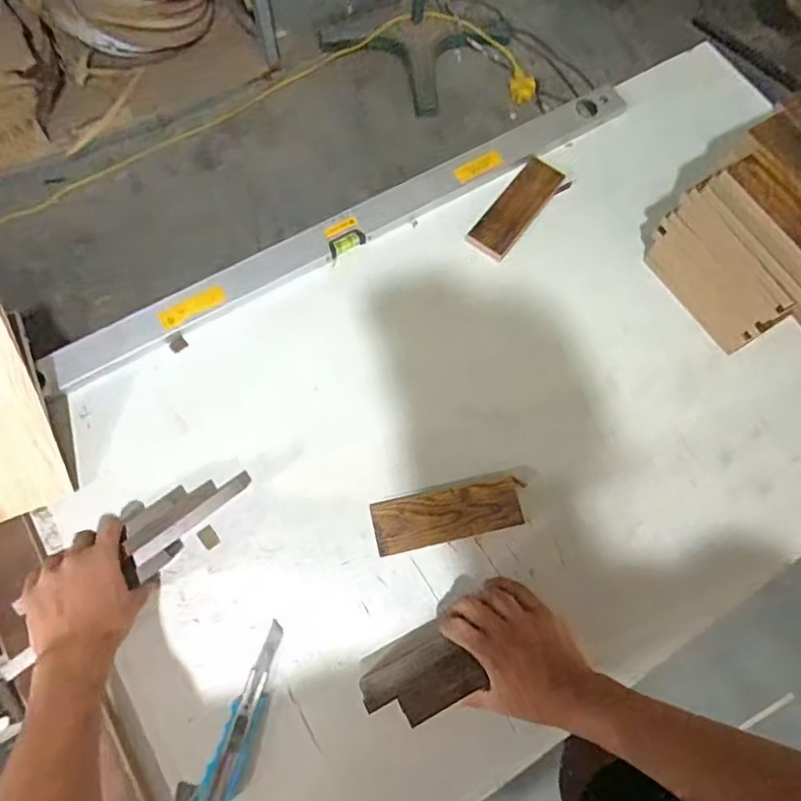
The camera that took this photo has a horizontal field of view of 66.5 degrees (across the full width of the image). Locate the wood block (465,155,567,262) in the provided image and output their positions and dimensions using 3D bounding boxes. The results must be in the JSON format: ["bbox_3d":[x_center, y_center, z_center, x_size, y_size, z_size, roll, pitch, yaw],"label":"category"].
[{"bbox_3d":[0.168,-0.278,0.873,0.063,0.018,0.175,36,73,10],"label":"wood block"}]

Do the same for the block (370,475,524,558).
[{"bbox_3d":[0.057,0.136,0.730,0.177,0.031,0.063,-11,71,-6],"label":"block"}]

